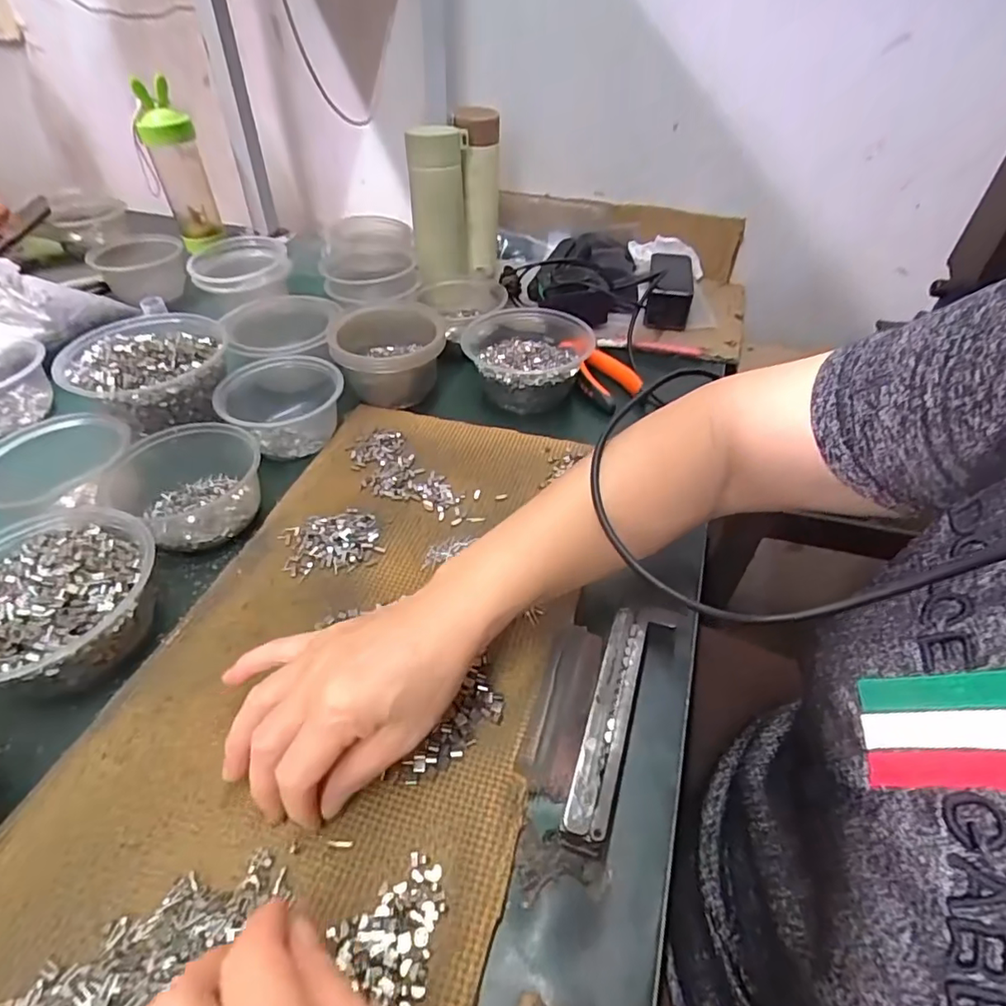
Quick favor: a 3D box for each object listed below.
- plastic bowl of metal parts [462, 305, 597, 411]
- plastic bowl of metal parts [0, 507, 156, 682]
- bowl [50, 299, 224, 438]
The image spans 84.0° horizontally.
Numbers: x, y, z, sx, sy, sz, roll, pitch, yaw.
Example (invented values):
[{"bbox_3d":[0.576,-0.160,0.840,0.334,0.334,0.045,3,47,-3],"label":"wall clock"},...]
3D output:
[{"bbox_3d":[0.029,-0.170,0.617,0.143,0.050,0.165,-6,45,-8],"label":"plastic bowl of metal parts"},{"bbox_3d":[-0.305,0.071,0.368,0.129,0.056,0.126,1,44,-1],"label":"plastic bowl of metal parts"},{"bbox_3d":[-0.339,-0.121,0.542,0.141,0.076,0.147,-15,47,-16],"label":"bowl"}]

